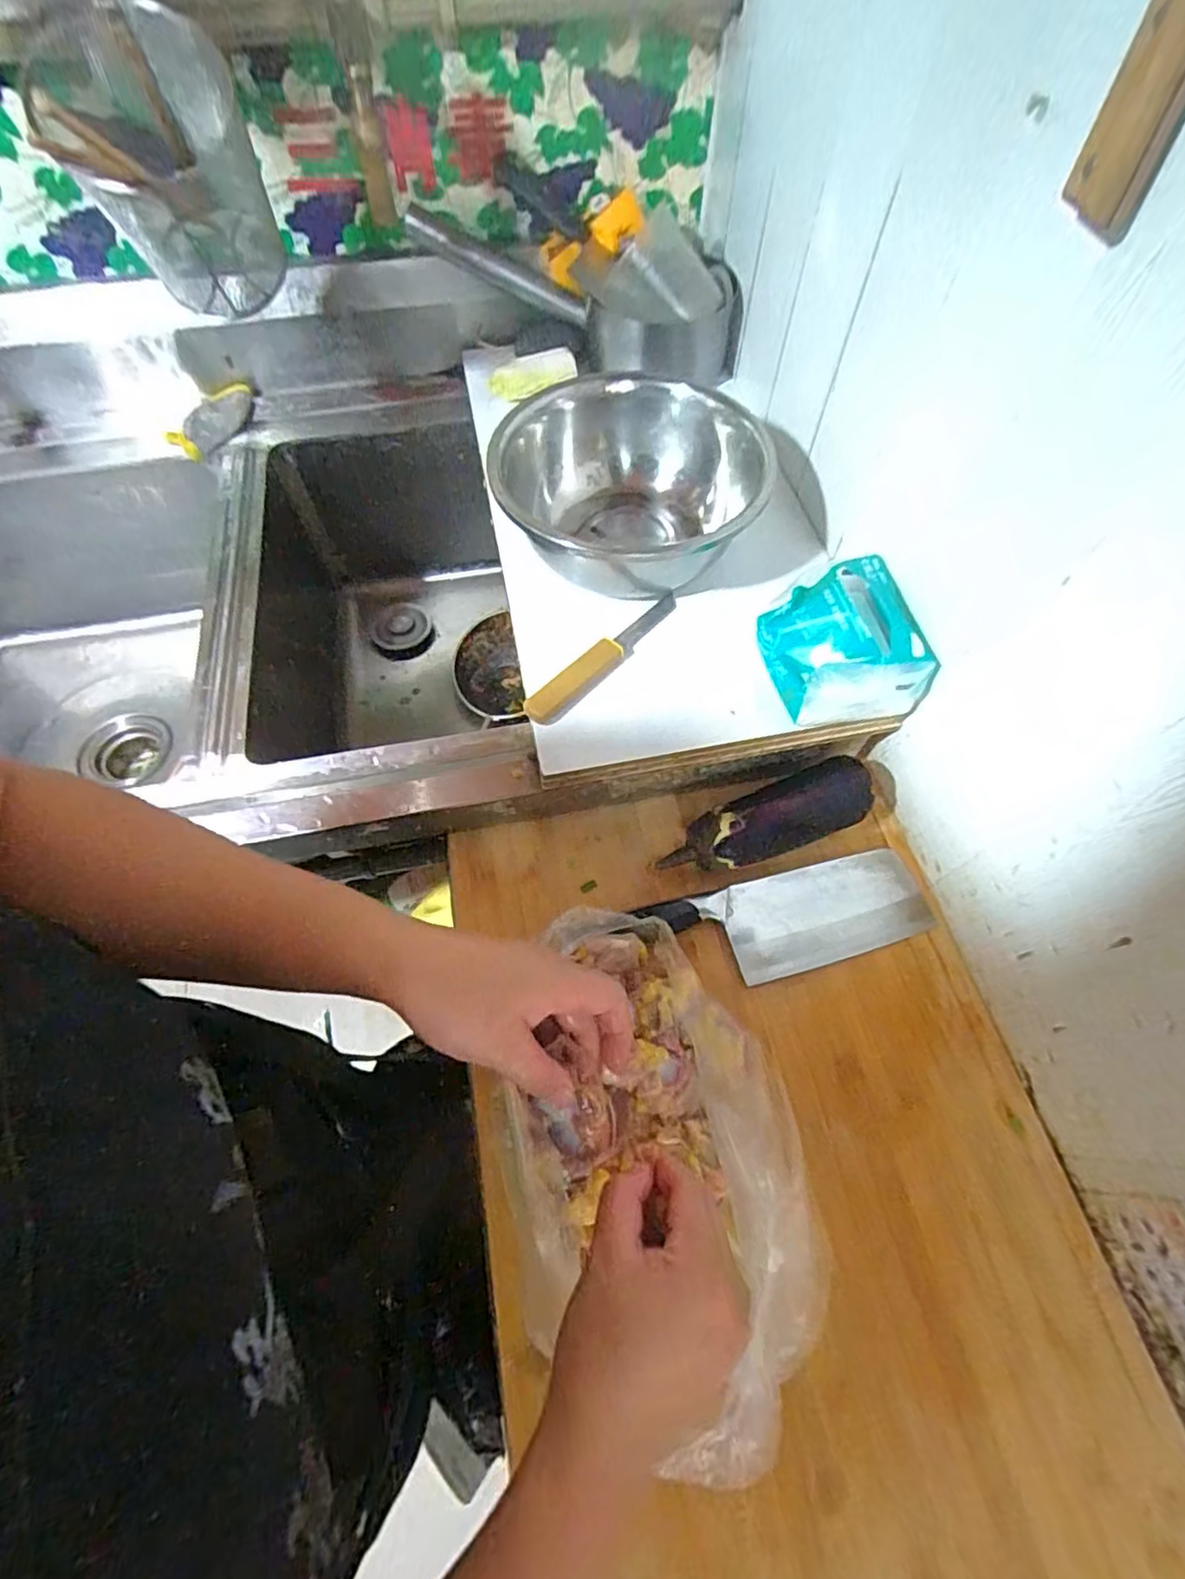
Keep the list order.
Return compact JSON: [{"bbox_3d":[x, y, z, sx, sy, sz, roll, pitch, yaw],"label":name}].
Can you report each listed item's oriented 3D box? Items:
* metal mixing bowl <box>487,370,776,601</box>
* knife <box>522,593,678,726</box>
[{"bbox_3d":[0.035,-0.265,0.569,0.218,0.113,0.218,0,62,0],"label":"metal mixing bowl"},{"bbox_3d":[0.014,-0.113,0.526,0.022,0.027,0.177,39,69,19],"label":"knife"}]

